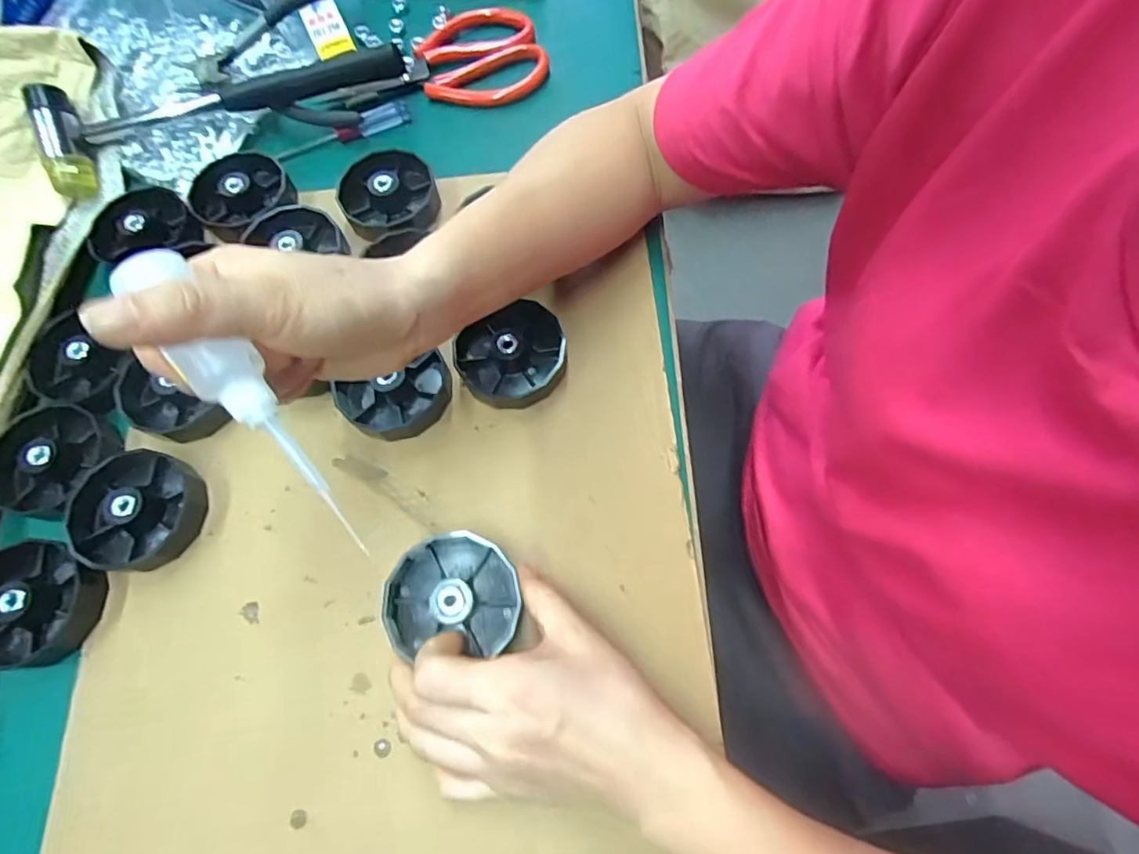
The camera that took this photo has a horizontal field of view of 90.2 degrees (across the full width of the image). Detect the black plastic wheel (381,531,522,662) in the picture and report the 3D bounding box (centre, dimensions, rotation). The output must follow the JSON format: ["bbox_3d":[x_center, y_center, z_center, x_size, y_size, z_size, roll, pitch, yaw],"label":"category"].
[{"bbox_3d":[-0.061,0.086,0.297,0.067,0.027,0.061,0,69,-1],"label":"black plastic wheel"}]

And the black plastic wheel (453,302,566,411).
[{"bbox_3d":[-0.036,-0.046,0.354,0.068,0.020,0.065,-1,69,2],"label":"black plastic wheel"}]

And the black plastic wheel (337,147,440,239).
[{"bbox_3d":[-0.127,-0.164,0.399,0.065,0.019,0.071,-1,69,2],"label":"black plastic wheel"}]

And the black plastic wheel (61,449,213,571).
[{"bbox_3d":[-0.251,0.047,0.326,0.072,0.023,0.067,-1,69,2],"label":"black plastic wheel"}]

